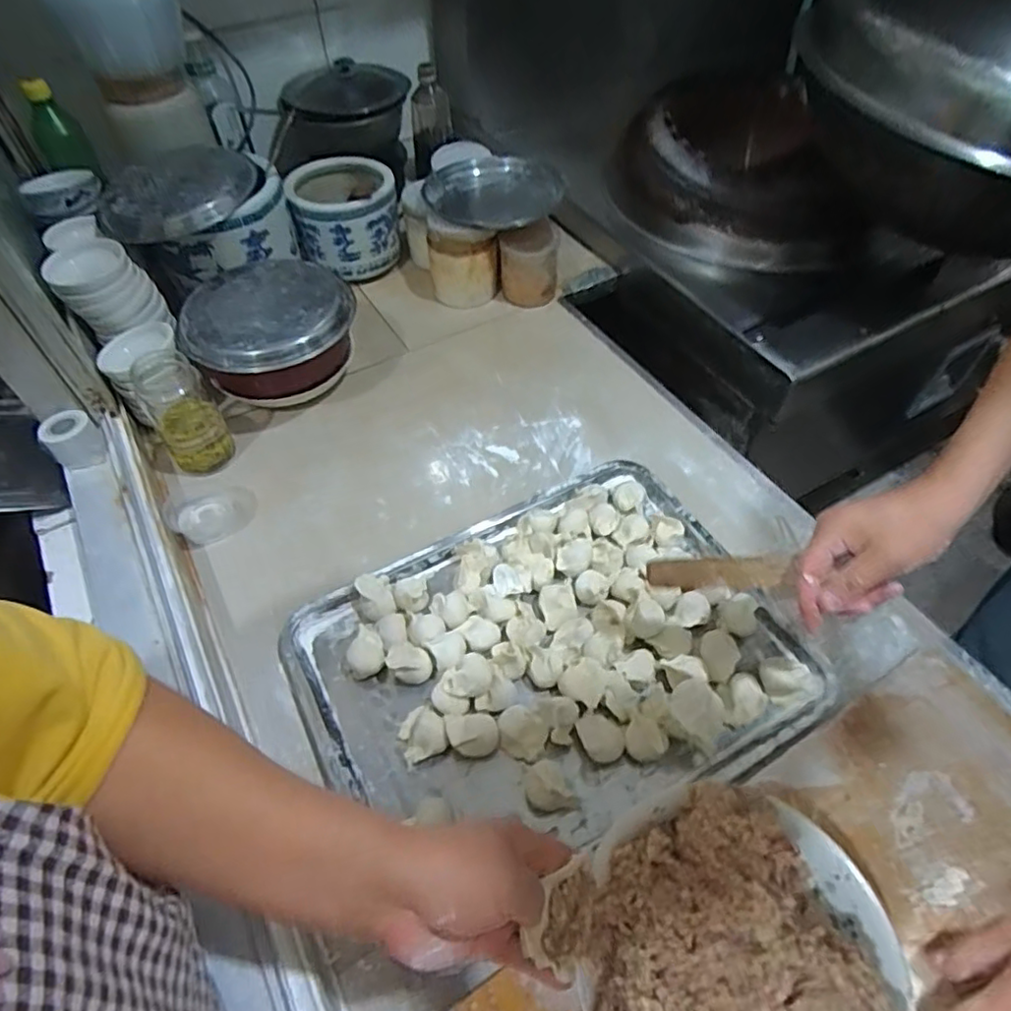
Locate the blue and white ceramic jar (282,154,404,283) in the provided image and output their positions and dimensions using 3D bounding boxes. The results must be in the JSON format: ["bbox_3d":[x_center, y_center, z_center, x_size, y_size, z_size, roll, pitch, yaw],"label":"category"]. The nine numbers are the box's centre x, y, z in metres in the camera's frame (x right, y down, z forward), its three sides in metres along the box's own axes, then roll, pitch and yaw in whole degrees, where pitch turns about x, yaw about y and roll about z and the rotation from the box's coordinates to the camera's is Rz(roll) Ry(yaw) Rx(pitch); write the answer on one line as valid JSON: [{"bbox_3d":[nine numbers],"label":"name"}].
[{"bbox_3d":[-0.237,-0.433,0.945,0.143,0.121,0.142,-1,53,1],"label":"blue and white ceramic jar"}]

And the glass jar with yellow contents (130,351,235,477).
[{"bbox_3d":[-0.359,-0.101,0.700,0.069,0.130,0.062,-30,57,-20],"label":"glass jar with yellow contents"}]

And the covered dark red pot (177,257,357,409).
[{"bbox_3d":[-0.274,-0.188,0.770,0.176,0.133,0.193,-1,52,1],"label":"covered dark red pot"}]

